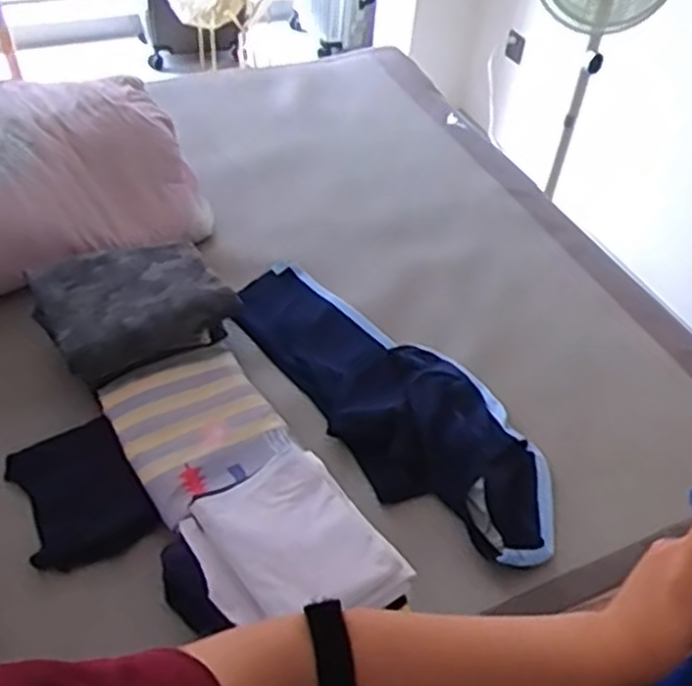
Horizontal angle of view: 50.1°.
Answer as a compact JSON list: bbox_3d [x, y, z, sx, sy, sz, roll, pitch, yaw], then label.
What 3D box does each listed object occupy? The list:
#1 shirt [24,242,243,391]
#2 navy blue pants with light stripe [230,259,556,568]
[{"bbox_3d":[-0.396,-0.074,1.374,0.317,0.123,0.267,-20,52,-22],"label":"shirt"},{"bbox_3d":[0.070,0.079,1.355,0.283,0.105,0.795,-27,55,-27],"label":"navy blue pants with light stripe"}]

